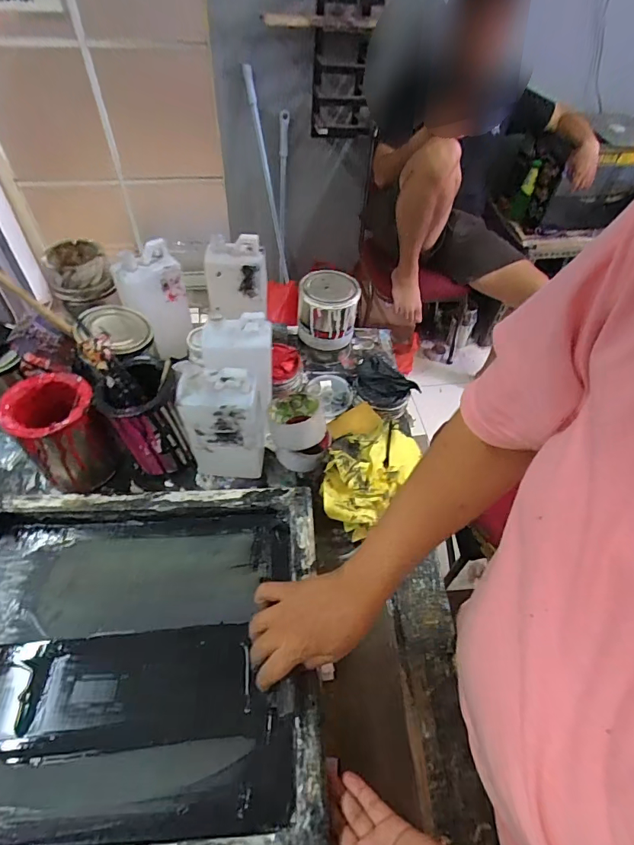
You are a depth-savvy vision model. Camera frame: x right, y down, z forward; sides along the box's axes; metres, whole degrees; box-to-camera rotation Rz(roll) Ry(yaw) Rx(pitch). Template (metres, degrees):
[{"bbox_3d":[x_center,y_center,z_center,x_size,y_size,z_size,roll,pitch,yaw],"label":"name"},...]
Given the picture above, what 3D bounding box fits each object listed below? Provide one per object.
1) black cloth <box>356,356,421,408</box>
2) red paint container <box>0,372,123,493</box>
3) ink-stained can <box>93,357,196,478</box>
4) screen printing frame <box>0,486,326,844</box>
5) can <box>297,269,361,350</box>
[{"bbox_3d":[0.113,-0.067,0.786,0.104,0.037,0.076,31,55,19],"label":"black cloth"},{"bbox_3d":[-0.353,0.015,0.623,0.113,0.139,0.108,32,56,19],"label":"red paint container"},{"bbox_3d":[-0.243,-0.005,0.643,0.094,0.144,0.102,2,51,-3],"label":"ink-stained can"},{"bbox_3d":[-0.245,0.266,0.526,0.482,0.064,0.393,-1,47,-5],"label":"screen printing frame"},{"bbox_3d":[0.019,-0.209,0.830,0.107,0.099,0.106,1,53,-2],"label":"can"}]

